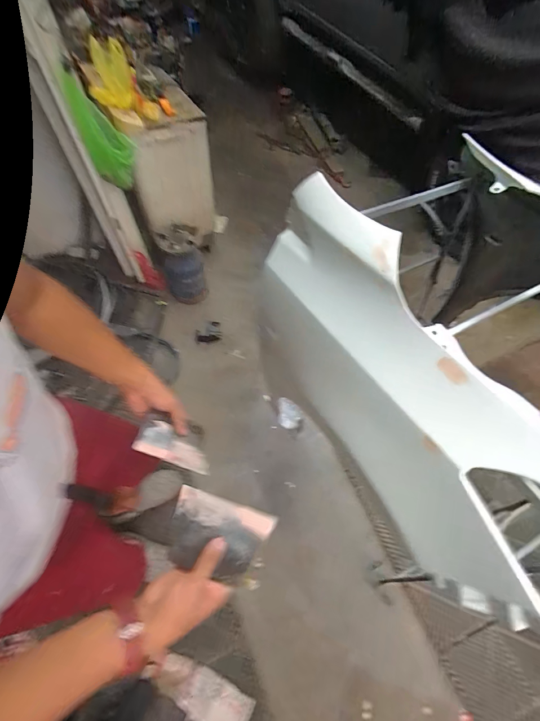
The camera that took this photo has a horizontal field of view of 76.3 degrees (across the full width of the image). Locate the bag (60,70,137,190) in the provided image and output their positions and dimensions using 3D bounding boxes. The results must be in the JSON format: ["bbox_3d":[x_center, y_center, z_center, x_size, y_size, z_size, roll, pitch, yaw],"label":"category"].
[{"bbox_3d":[-0.619,-0.849,1.323,0.176,0.369,0.096,-22,61,-12],"label":"bag"}]

